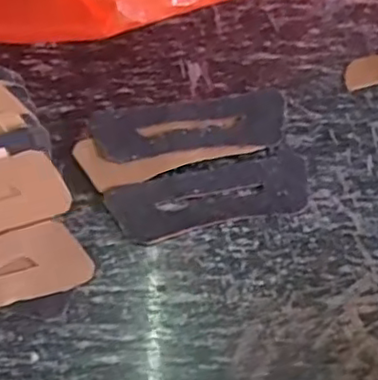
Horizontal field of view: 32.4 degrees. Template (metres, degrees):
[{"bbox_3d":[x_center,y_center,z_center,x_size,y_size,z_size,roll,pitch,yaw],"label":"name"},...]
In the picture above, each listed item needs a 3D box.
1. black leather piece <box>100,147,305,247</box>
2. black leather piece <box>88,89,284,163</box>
[{"bbox_3d":[0.014,0.001,0.395,0.120,0.005,0.044,-12,61,-7],"label":"black leather piece"},{"bbox_3d":[0.001,-0.040,0.407,0.118,0.008,0.039,-7,61,-9],"label":"black leather piece"}]

